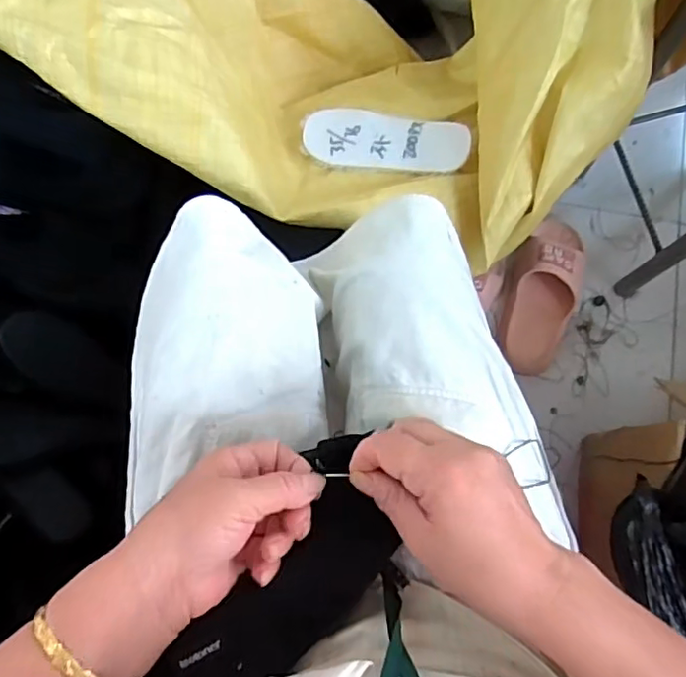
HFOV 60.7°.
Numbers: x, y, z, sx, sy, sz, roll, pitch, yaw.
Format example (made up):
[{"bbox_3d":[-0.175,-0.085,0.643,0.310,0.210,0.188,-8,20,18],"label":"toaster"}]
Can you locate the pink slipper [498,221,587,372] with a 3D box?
[{"bbox_3d":[0.307,-0.073,0.889,0.116,0.072,0.252,8,76,3],"label":"pink slipper"}]

